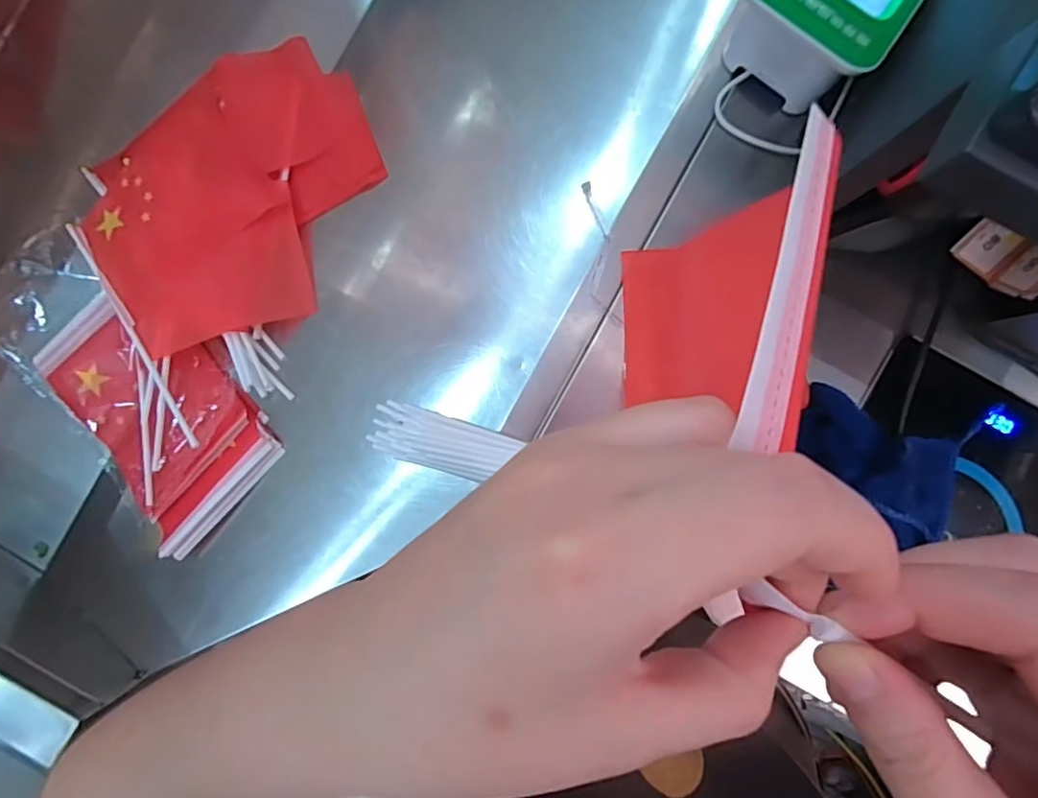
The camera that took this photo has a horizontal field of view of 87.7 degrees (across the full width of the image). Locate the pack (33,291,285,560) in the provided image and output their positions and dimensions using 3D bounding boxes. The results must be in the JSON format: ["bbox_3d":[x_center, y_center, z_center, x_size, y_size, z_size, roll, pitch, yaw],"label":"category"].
[{"bbox_3d":[-0.355,0.006,0.521,0.276,0.054,0.153,42,89,2],"label":"pack"}]

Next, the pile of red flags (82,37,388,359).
[{"bbox_3d":[-0.272,-0.194,0.524,0.304,0.030,0.260,-41,88,0],"label":"pile of red flags"}]

